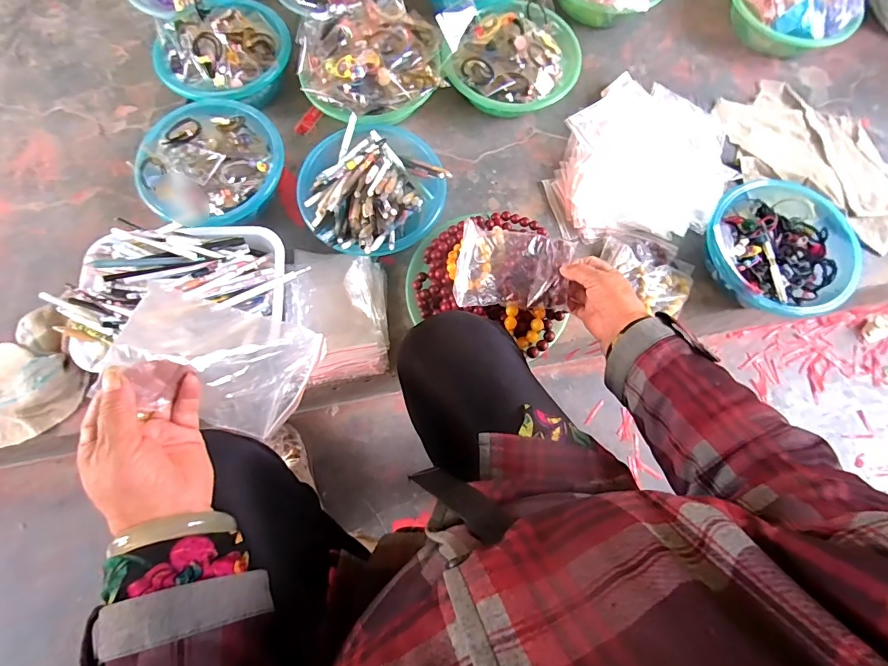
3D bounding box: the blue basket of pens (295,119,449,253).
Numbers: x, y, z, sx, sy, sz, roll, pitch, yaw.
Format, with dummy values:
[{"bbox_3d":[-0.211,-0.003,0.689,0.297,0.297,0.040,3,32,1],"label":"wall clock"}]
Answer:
[{"bbox_3d":[-0.118,-0.230,0.662,0.207,0.091,0.215,0,73,-2],"label":"blue basket of pens"}]

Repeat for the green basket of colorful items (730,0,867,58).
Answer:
[{"bbox_3d":[0.669,-0.636,0.826,0.240,0.113,0.213,34,75,8],"label":"green basket of colorful items"}]

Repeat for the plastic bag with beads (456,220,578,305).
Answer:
[{"bbox_3d":[0.091,-0.095,0.574,0.146,0.049,0.119,2,73,-1],"label":"plastic bag with beads"}]

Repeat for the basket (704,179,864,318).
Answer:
[{"bbox_3d":[0.528,-0.136,0.678,0.244,0.093,0.232,-22,75,-8],"label":"basket"}]

